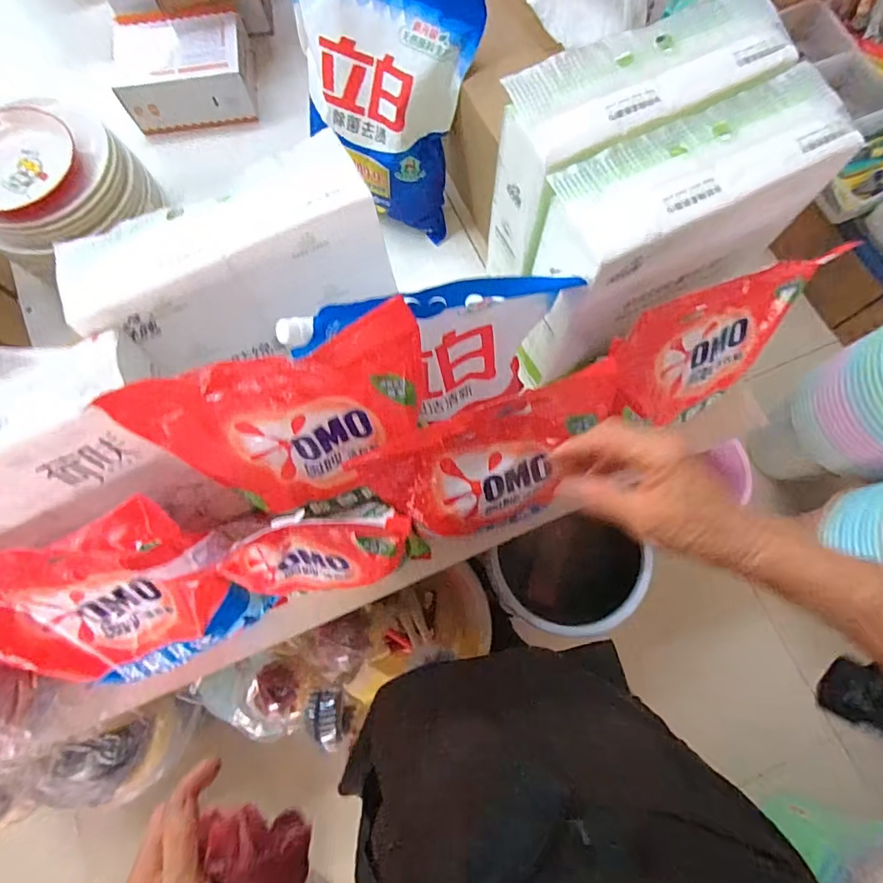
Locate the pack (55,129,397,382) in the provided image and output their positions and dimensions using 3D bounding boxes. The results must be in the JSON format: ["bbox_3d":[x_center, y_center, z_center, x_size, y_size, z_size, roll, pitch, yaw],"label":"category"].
[{"bbox_3d":[-0.215,-0.184,0.532,0.300,0.135,0.137,-28,77,-6],"label":"pack"}]

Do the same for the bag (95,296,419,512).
[{"bbox_3d":[-0.148,-0.024,0.505,0.269,0.217,0.062,-12,54,-1],"label":"bag"}]

